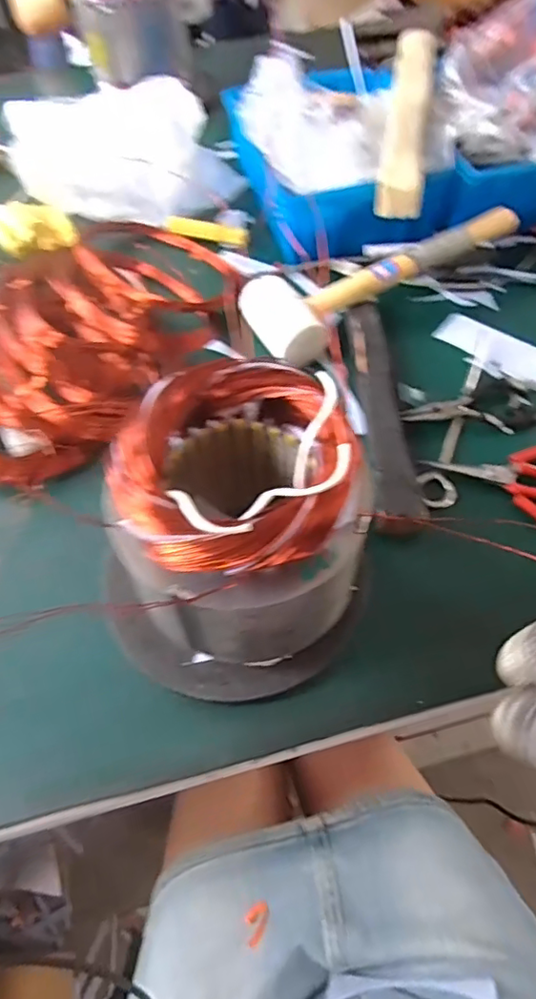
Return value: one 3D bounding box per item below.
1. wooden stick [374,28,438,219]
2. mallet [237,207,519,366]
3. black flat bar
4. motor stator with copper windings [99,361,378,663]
[{"bbox_3d":[0.155,-0.426,0.642,0.046,0.046,0.327,8,57,7],"label":"wooden stick"},{"bbox_3d":[0.111,-0.236,0.607,0.290,0.054,0.104,-33,61,-18],"label":"mallet"},{"bbox_3d":[0.102,-0.088,0.519,0.038,0.014,0.272,-4,56,4],"label":"black flat bar"},{"bbox_3d":[-0.014,0.009,0.351,0.127,0.136,0.124,-11,57,-5],"label":"motor stator with copper windings"}]

